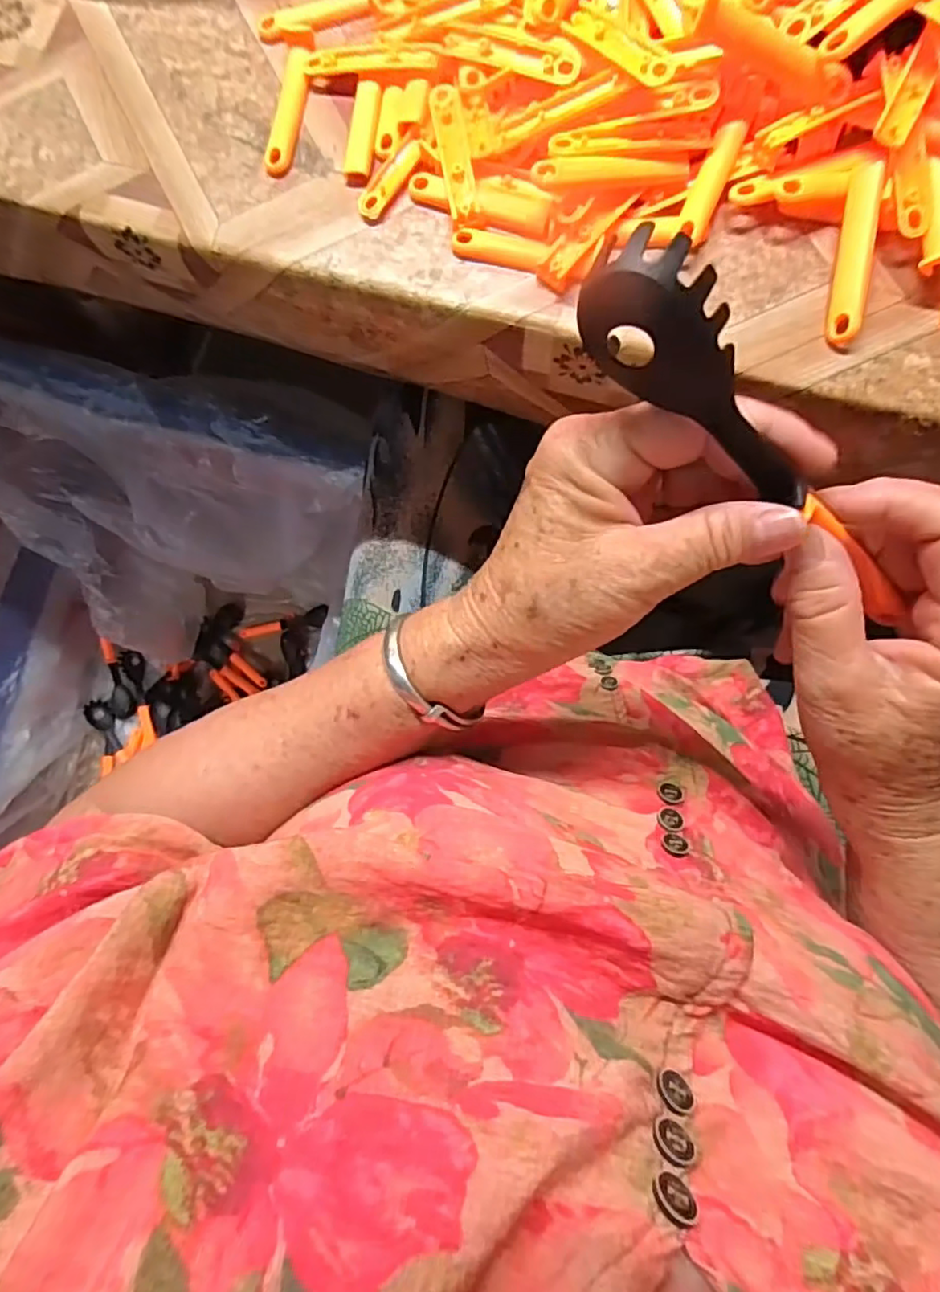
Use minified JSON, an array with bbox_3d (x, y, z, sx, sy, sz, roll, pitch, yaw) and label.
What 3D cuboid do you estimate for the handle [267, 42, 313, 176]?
[{"bbox_3d":[-0.098,-0.286,0.330,0.016,0.006,0.071,11,86,9],"label":"handle"}]

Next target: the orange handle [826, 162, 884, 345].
[{"bbox_3d":[0.173,-0.177,0.277,0.012,0.014,0.077,8,86,9],"label":"orange handle"}]

